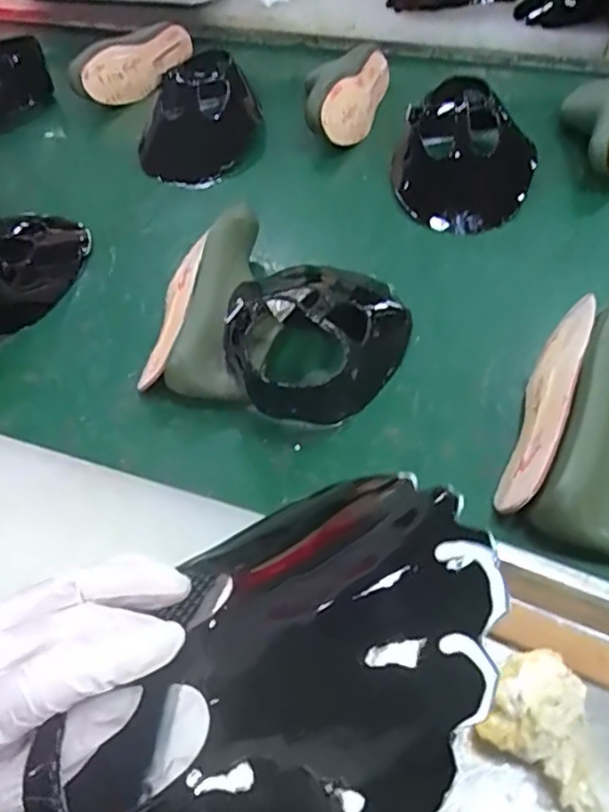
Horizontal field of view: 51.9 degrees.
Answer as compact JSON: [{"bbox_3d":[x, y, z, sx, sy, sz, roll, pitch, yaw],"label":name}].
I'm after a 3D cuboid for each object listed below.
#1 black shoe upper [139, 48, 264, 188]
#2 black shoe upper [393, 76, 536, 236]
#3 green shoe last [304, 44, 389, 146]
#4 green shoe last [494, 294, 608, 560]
[{"bbox_3d":[-0.136,-0.365,0.802,0.157,0.082,0.186,-10,51,-3],"label":"black shoe upper"},{"bbox_3d":[0.180,-0.282,0.704,0.150,0.082,0.179,9,53,13],"label":"black shoe upper"},{"bbox_3d":[0.052,-0.403,0.814,0.089,0.072,0.195,11,53,14],"label":"green shoe last"},{"bbox_3d":[0.225,0.010,0.478,0.106,0.080,0.203,16,54,18],"label":"green shoe last"}]

